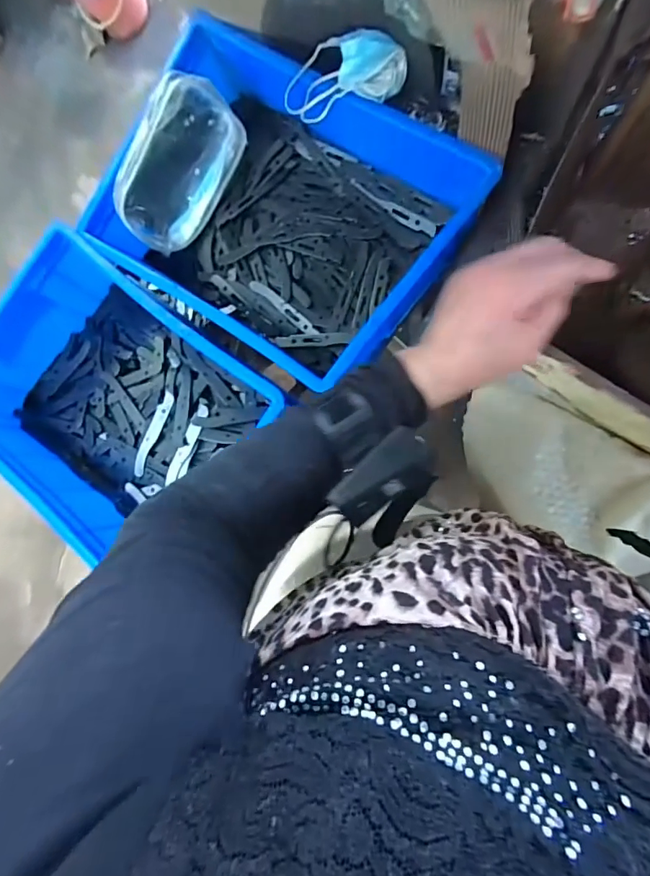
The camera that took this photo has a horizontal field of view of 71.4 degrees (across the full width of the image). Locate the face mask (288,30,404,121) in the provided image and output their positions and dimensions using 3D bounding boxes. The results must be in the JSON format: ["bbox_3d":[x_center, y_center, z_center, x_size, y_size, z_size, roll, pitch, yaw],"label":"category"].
[{"bbox_3d":[0.019,-0.384,0.482,0.131,0.047,0.055,-3,86,9],"label":"face mask"}]

